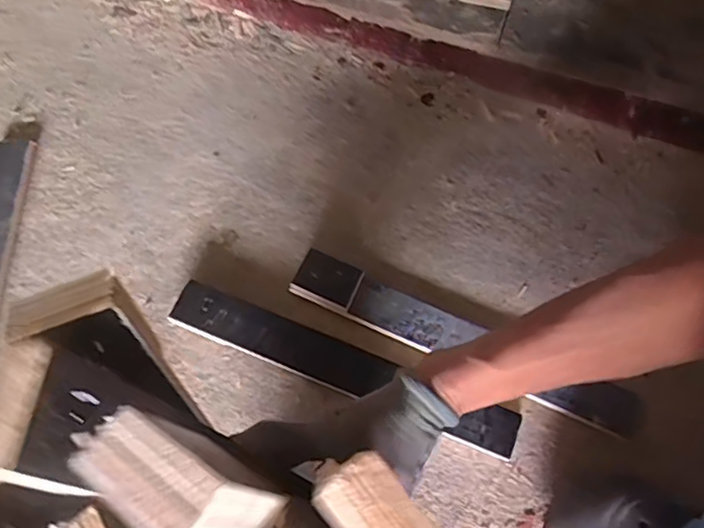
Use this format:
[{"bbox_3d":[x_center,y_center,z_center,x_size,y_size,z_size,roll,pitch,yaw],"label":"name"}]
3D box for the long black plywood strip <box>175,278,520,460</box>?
[{"bbox_3d":[-0.009,0.106,0.611,0.367,0.031,0.050,21,67,7],"label":"long black plywood strip"}]

